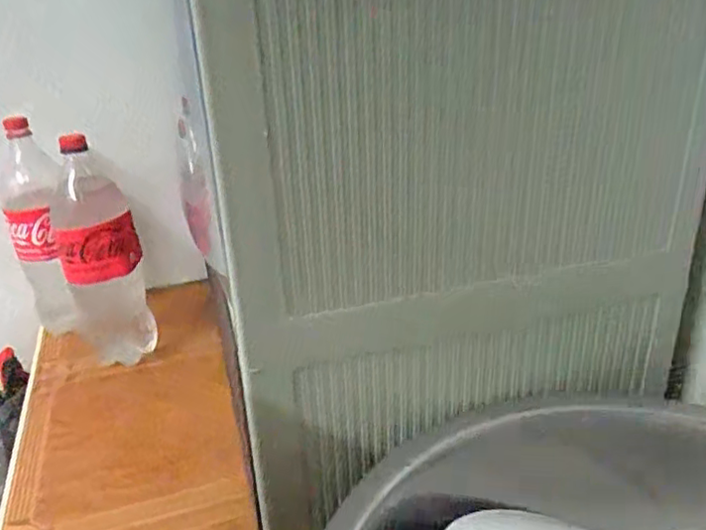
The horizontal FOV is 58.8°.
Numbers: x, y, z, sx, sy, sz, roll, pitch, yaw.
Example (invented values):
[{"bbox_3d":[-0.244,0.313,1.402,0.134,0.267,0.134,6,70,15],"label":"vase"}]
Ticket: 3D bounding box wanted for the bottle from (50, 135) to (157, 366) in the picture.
[{"bbox_3d":[-0.323,-0.011,0.801,0.086,0.286,0.110,-18,30,-28],"label":"bottle"}]

